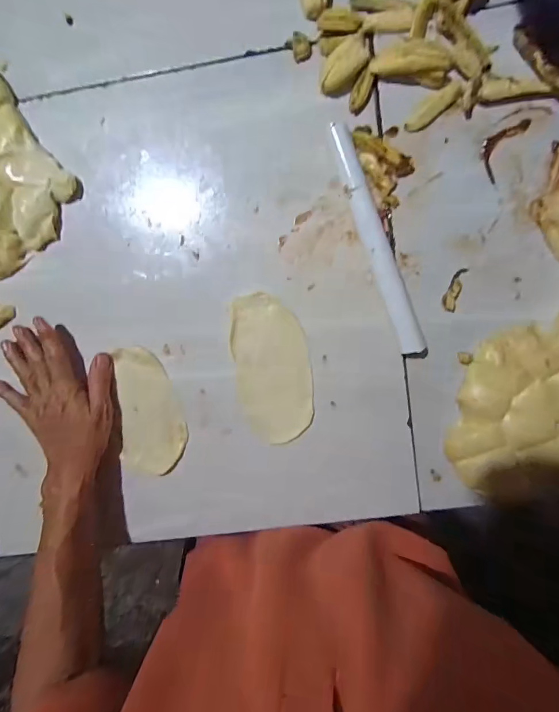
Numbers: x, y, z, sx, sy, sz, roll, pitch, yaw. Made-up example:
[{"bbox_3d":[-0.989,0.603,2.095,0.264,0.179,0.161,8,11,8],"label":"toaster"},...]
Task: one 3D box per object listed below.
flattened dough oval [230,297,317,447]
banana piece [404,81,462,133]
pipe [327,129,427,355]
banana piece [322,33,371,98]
[{"bbox_3d":[-0.008,0.016,0.419,0.081,0.005,0.160,-6,97,7],"label":"flattened dough oval"},{"bbox_3d":[0.150,-0.241,0.374,0.057,0.009,0.018,-38,93,9],"label":"banana piece"},{"bbox_3d":[0.097,-0.112,0.383,0.025,0.017,0.229,-20,95,8],"label":"pipe"},{"bbox_3d":[0.064,-0.280,0.367,0.030,0.011,0.060,39,100,0],"label":"banana piece"}]

